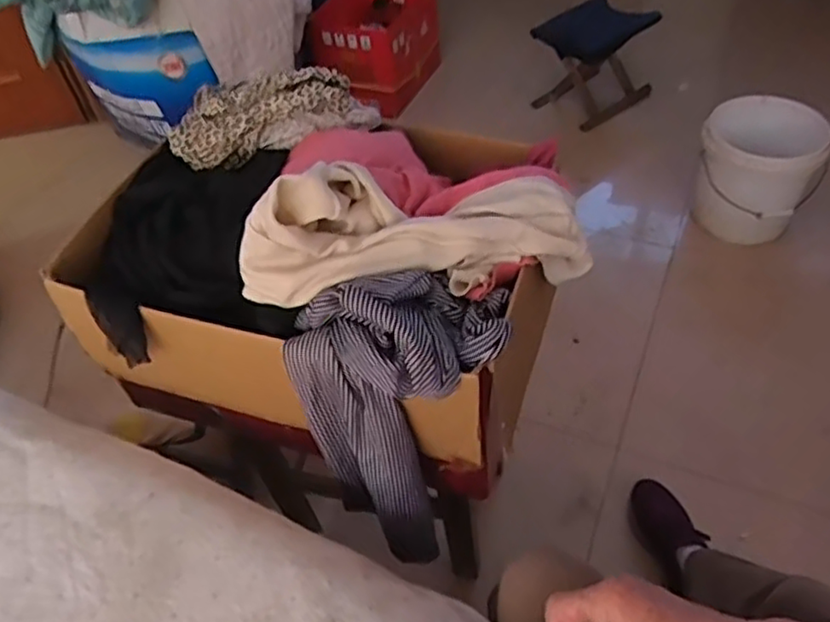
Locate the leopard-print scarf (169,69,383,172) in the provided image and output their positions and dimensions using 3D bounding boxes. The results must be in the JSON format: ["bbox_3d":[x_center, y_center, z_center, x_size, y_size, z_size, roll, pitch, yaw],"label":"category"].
[{"bbox_3d":[-0.166,-0.222,0.768,0.236,0.065,0.091,-1,48,6],"label":"leopard-print scarf"}]

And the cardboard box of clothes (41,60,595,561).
[{"bbox_3d":[-0.091,-0.049,0.729,0.478,0.286,0.378,20,53,23],"label":"cardboard box of clothes"}]

